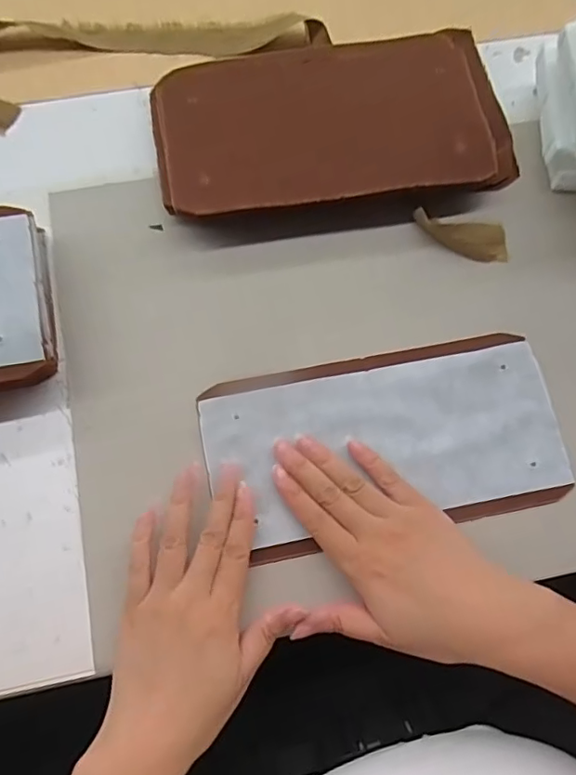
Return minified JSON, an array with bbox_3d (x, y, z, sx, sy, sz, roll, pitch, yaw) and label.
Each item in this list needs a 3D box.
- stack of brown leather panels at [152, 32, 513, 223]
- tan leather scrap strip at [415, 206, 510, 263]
[{"bbox_3d":[0.036,-0.214,0.439,0.283,0.028,0.143,-9,76,-5],"label":"stack of brown leather panels"},{"bbox_3d":[0.138,-0.121,0.423,0.077,0.011,0.027,16,75,2],"label":"tan leather scrap strip"}]

